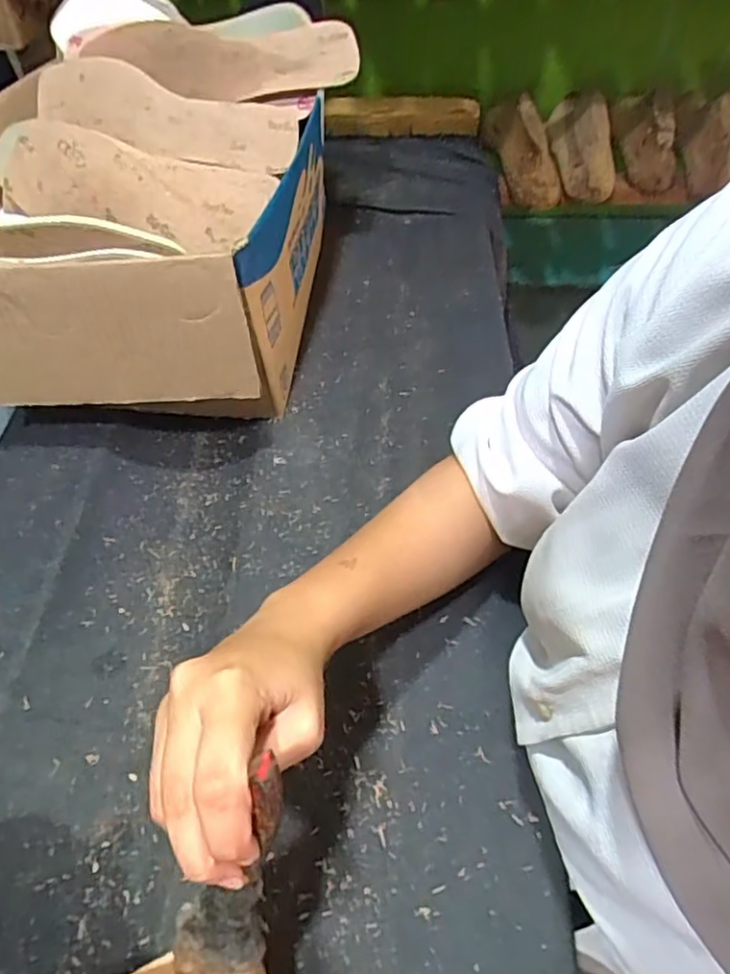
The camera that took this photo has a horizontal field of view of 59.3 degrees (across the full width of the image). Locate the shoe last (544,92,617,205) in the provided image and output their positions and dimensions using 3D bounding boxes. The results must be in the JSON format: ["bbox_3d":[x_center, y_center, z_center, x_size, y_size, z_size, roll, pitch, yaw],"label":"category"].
[{"bbox_3d":[0.276,-0.453,0.815,0.069,0.072,0.226,-1,54,2],"label":"shoe last"}]

